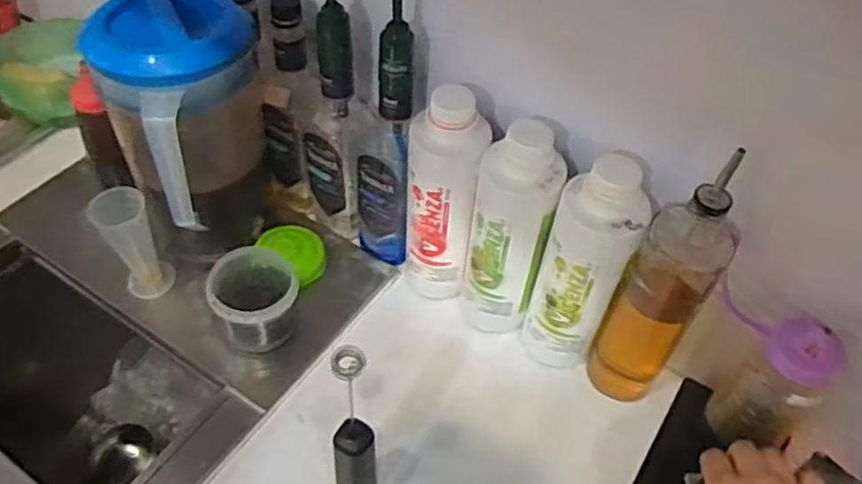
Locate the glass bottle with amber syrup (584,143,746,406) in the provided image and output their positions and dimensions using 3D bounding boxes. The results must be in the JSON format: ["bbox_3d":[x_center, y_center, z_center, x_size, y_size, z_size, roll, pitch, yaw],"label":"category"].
[{"bbox_3d":[0.211,0.050,0.635,0.073,0.284,0.066,32,54,21],"label":"glass bottle with amber syrup"}]

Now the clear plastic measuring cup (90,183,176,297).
[{"bbox_3d":[-0.315,0.006,0.737,0.055,0.137,0.044,-27,57,-25],"label":"clear plastic measuring cup"}]

